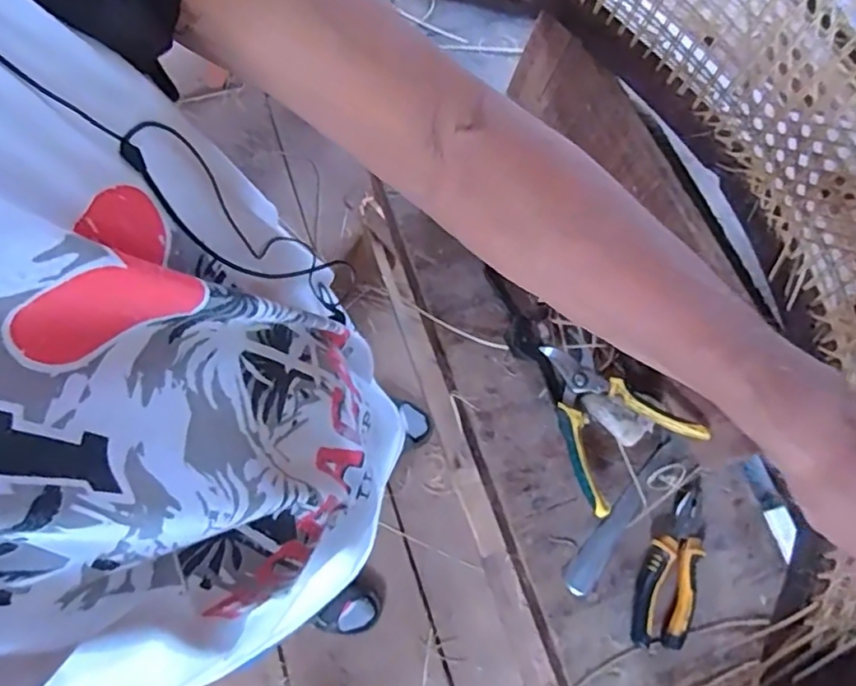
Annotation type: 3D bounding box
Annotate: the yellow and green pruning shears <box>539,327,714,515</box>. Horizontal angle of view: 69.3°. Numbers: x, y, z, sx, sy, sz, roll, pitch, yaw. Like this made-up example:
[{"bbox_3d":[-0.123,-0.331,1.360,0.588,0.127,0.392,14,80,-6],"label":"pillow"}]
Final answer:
[{"bbox_3d":[0.179,0.071,0.653,0.132,0.050,0.166,-33,76,-8],"label":"yellow and green pruning shears"}]

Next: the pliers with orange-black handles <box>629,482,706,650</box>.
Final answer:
[{"bbox_3d":[0.246,0.219,0.622,0.052,0.015,0.167,17,75,6],"label":"pliers with orange-black handles"}]

